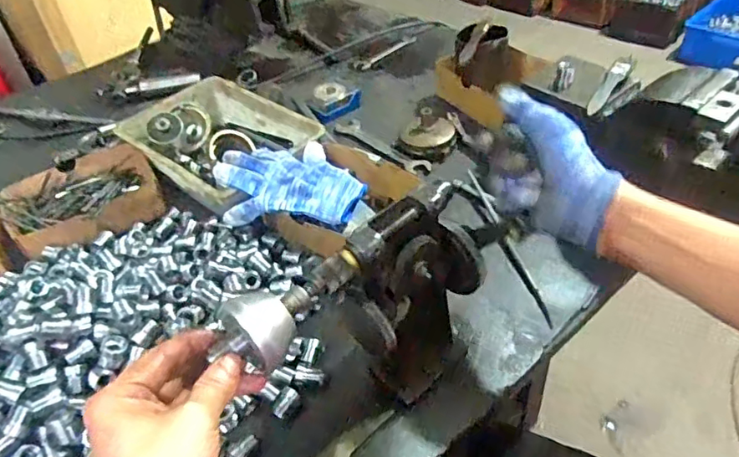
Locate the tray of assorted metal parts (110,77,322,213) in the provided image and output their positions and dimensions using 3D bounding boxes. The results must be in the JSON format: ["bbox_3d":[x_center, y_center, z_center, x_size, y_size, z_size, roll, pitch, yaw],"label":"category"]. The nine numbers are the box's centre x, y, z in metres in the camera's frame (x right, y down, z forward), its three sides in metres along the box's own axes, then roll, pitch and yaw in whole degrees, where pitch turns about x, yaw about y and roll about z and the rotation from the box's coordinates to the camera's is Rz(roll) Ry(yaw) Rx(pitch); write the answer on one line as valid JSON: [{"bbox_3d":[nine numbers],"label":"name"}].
[{"bbox_3d":[-0.199,-0.119,0.725,0.257,0.050,0.172,28,52,32],"label":"tray of assorted metal parts"}]

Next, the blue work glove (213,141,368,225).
[{"bbox_3d":[-0.090,-0.059,0.637,0.162,0.029,0.111,6,60,0],"label":"blue work glove"}]

